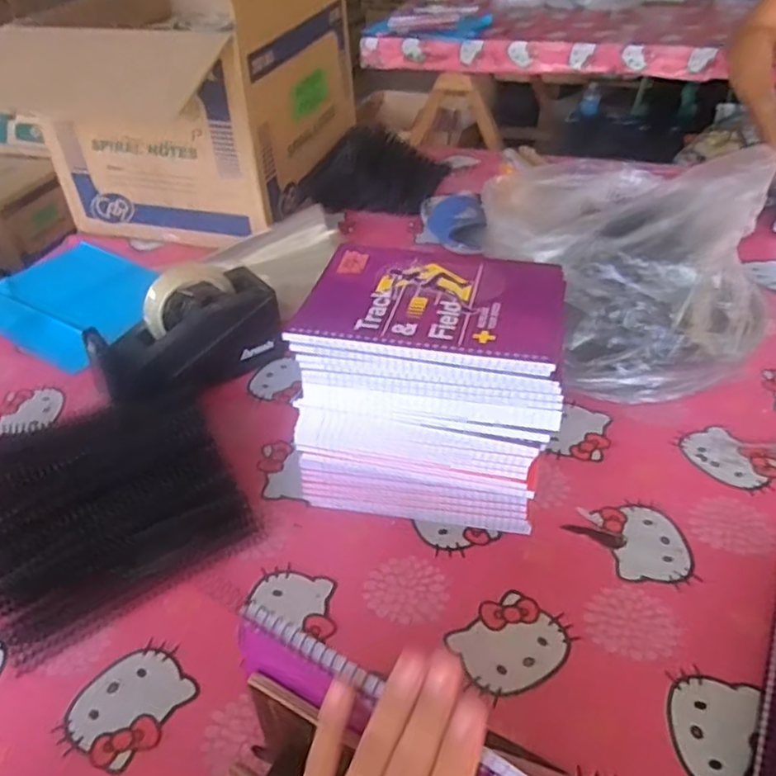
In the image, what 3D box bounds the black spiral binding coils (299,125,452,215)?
[{"bbox_3d":[-0.008,-0.364,1.102,0.180,0.074,0.252,11,41,16],"label":"black spiral binding coils"}]

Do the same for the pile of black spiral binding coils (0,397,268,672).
[{"bbox_3d":[-0.251,0.090,0.577,0.207,0.072,0.209,-27,45,-28],"label":"pile of black spiral binding coils"}]

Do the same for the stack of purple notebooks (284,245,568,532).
[{"bbox_3d":[0.041,0.002,0.580,0.200,0.186,0.150,9,40,13],"label":"stack of purple notebooks"}]

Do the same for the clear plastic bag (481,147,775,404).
[{"bbox_3d":[0.249,-0.140,0.732,0.272,0.197,0.294,1,39,4],"label":"clear plastic bag"}]

